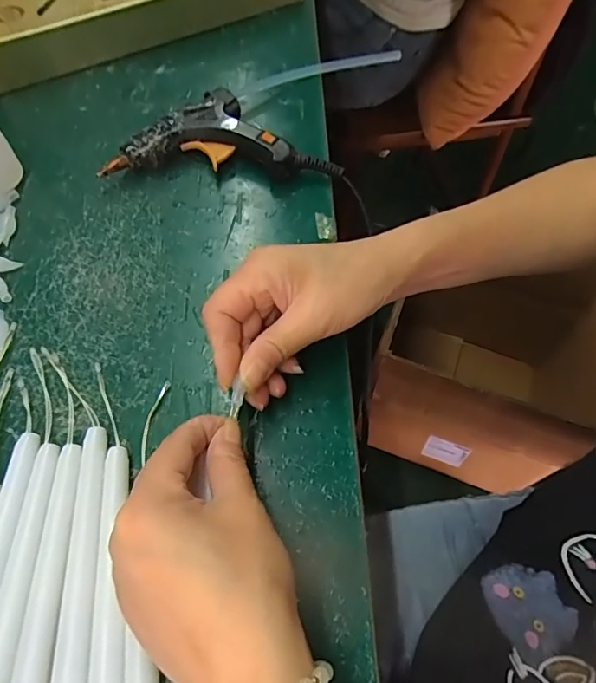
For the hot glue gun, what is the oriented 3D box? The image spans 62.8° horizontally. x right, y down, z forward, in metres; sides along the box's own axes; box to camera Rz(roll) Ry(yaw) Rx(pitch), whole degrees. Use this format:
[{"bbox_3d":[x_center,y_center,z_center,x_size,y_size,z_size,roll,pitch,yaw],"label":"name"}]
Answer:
[{"bbox_3d":[-0.056,-0.159,0.377,0.170,0.026,0.076,0,61,-1],"label":"hot glue gun"}]

